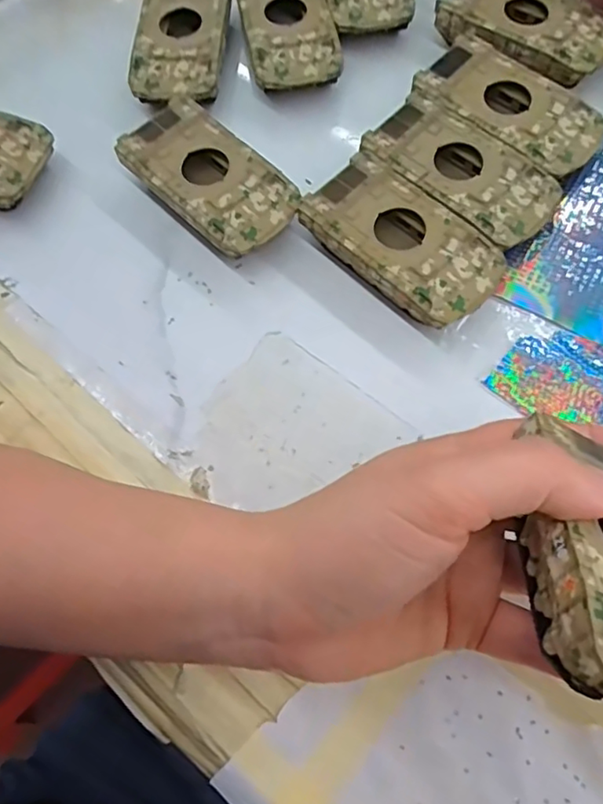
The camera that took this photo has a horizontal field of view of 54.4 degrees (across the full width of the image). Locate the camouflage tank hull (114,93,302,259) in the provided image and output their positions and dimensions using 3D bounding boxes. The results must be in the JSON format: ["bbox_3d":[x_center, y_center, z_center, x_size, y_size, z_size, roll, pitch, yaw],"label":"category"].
[{"bbox_3d":[-0.046,-0.113,0.307,0.051,0.027,0.094,-44,73,-13],"label":"camouflage tank hull"}]

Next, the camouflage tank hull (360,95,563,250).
[{"bbox_3d":[0.081,-0.114,0.301,0.095,0.023,0.049,39,75,16],"label":"camouflage tank hull"}]

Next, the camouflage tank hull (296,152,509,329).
[{"bbox_3d":[0.048,-0.075,0.288,0.094,0.025,0.053,39,75,16],"label":"camouflage tank hull"}]

